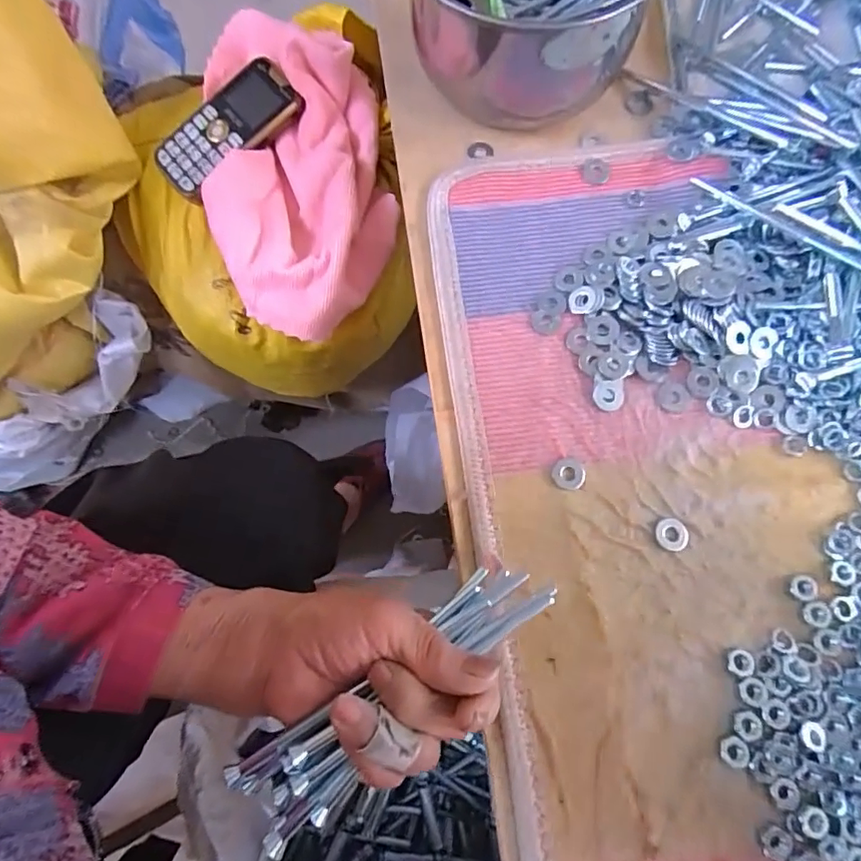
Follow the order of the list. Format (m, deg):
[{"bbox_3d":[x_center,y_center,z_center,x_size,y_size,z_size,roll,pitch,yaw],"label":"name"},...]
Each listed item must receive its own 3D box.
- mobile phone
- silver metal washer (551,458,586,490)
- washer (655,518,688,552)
[{"bbox_3d":[-0.163,-0.242,0.441,0.122,0.010,0.056,-42,83,3],"label":"mobile phone"},{"bbox_3d":[0.080,0.025,0.316,0.019,0.004,0.018,-4,72,-1],"label":"silver metal washer"},{"bbox_3d":[0.136,0.058,0.306,0.018,0.004,0.018,6,72,2],"label":"washer"}]

